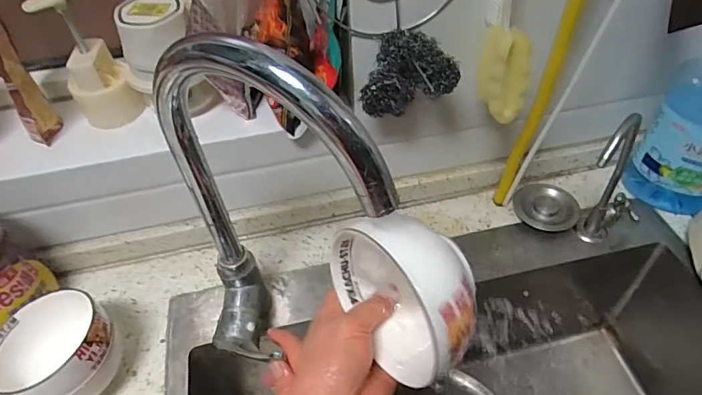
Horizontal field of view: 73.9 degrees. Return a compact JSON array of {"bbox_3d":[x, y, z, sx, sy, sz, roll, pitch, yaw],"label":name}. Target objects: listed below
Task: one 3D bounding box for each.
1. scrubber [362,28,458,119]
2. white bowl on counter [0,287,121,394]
[{"bbox_3d":[0.059,-0.125,0.473,0.093,0.076,0.033,-2,48,3],"label":"scrubber"},{"bbox_3d":[-0.289,0.160,0.467,0.111,0.098,0.102,-2,49,2],"label":"white bowl on counter"}]

